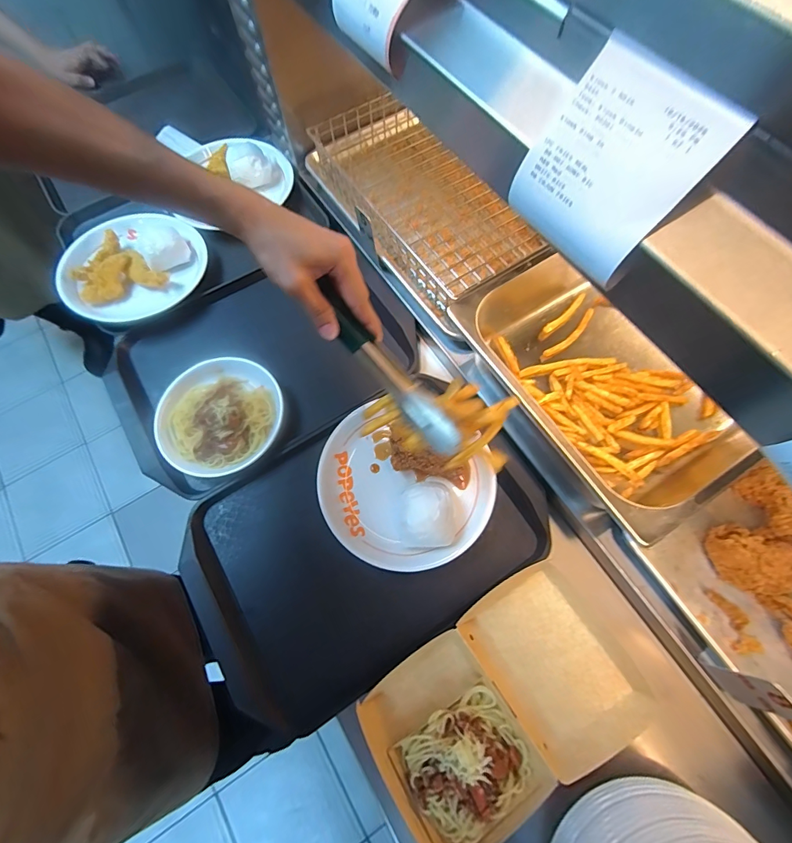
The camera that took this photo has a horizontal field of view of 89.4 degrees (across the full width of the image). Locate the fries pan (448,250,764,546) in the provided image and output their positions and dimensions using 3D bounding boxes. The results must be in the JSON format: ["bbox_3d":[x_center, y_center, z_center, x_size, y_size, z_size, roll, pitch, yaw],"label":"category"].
[{"bbox_3d":[0.246,-0.059,0.491,0.247,0.106,0.328,-32,72,-9],"label":"fries pan"}]

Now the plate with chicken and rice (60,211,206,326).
[{"bbox_3d":[-0.421,-0.253,0.645,0.215,0.049,0.198,-1,70,2],"label":"plate with chicken and rice"}]

